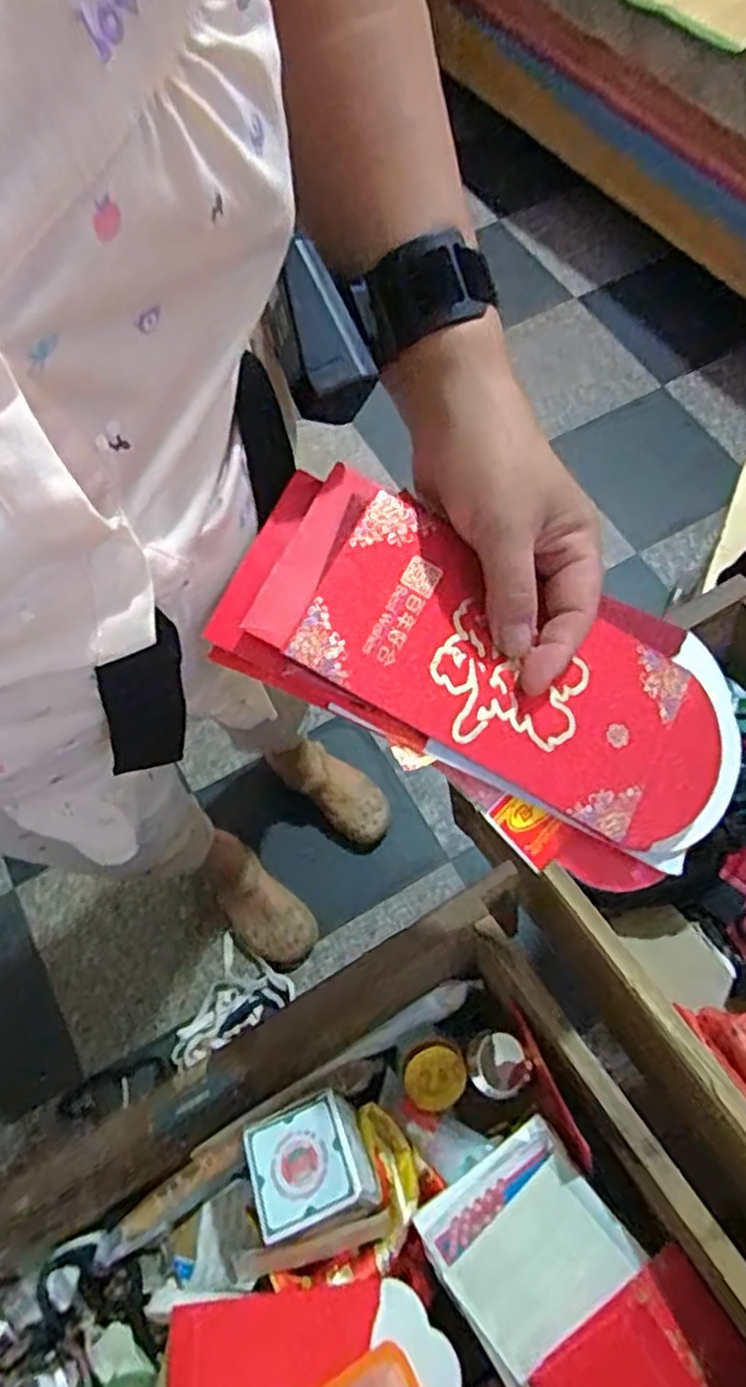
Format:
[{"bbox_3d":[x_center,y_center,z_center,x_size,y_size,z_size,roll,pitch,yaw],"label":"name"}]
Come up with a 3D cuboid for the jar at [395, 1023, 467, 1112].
[{"bbox_3d":[0.036,0.237,0.475,0.037,0.046,0.043,-30,69,-12],"label":"jar"}]

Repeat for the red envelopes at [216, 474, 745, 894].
[{"bbox_3d":[0.052,-0.009,0.334,0.232,0.026,0.115,29,69,-4],"label":"red envelopes"}]

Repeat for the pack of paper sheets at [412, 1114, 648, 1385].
[{"bbox_3d":[0.080,0.290,0.397,0.089,0.005,0.083,-37,52,-7],"label":"pack of paper sheets"}]

